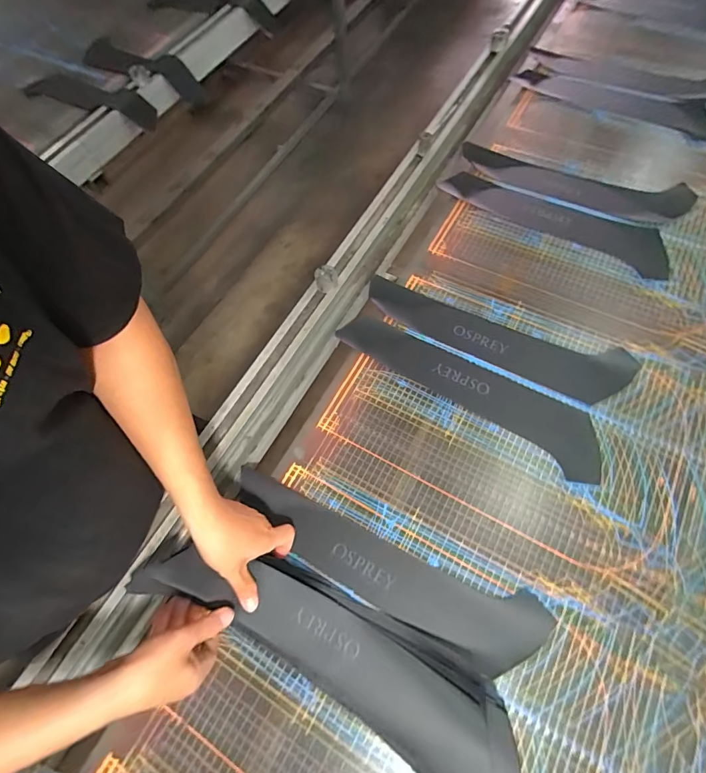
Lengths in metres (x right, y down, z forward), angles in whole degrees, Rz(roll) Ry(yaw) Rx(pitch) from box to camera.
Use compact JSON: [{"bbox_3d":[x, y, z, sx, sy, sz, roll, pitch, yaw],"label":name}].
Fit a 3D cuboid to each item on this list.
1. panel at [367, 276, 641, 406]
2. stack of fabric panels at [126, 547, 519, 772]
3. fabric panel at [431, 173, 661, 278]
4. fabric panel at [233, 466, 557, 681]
[{"bbox_3d":[0.222,-0.081,0.674,0.431,0.009,0.098,23,68,14],"label":"panel"},{"bbox_3d":[-0.024,0.315,0.484,0.452,0.057,0.154,25,68,13],"label":"stack of fabric panels"},{"bbox_3d":[0.372,-0.323,0.776,0.420,0.010,0.108,28,69,16],"label":"fabric panel"},{"bbox_3d":[0.029,0.229,0.541,0.428,0.018,0.092,24,68,15],"label":"fabric panel"}]

